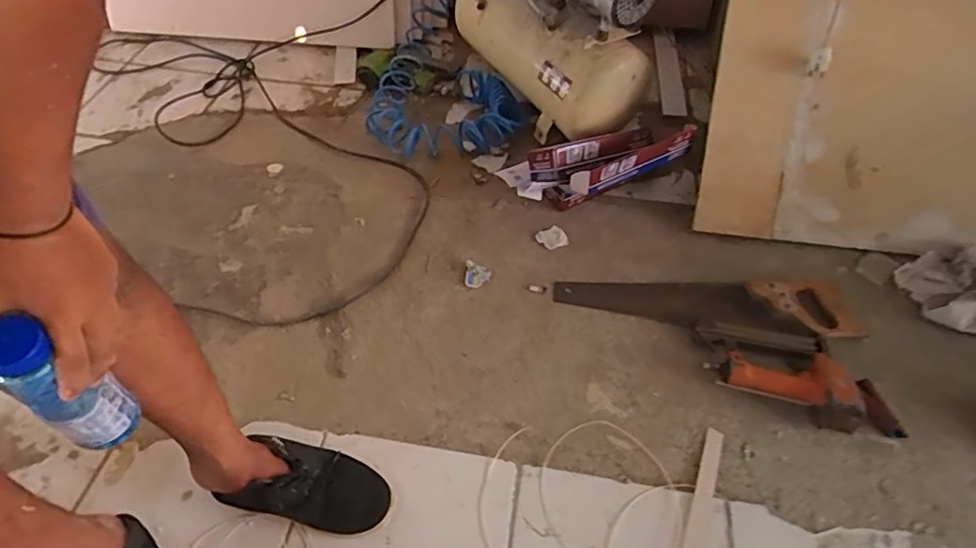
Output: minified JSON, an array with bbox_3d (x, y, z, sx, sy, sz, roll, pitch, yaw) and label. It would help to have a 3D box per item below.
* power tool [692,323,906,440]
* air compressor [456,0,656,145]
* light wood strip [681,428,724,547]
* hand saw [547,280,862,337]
[{"bbox_3d":[0.522,0.170,0.951,0.322,0.056,0.183,9,51,3],"label":"power tool"},{"bbox_3d":[0.122,-0.644,1.255,0.231,0.433,0.587,-22,54,-20],"label":"air compressor"},{"bbox_3d":[0.316,0.345,0.830,0.029,0.013,0.256,22,53,14],"label":"light wood strip"},{"bbox_3d":[0.413,0.052,1.064,0.560,0.029,0.132,2,51,-2],"label":"hand saw"}]

